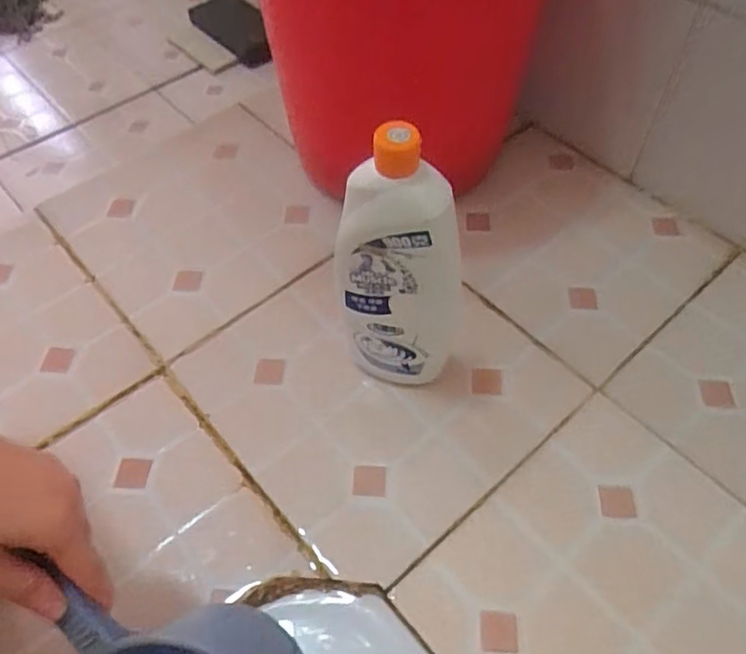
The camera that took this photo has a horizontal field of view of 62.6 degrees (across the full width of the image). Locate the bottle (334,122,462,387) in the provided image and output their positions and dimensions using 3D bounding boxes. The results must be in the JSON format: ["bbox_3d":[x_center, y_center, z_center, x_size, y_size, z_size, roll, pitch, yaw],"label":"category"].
[{"bbox_3d":[0.019,-0.040,0.496,0.099,0.271,0.049,-2,54,1],"label":"bottle"}]

